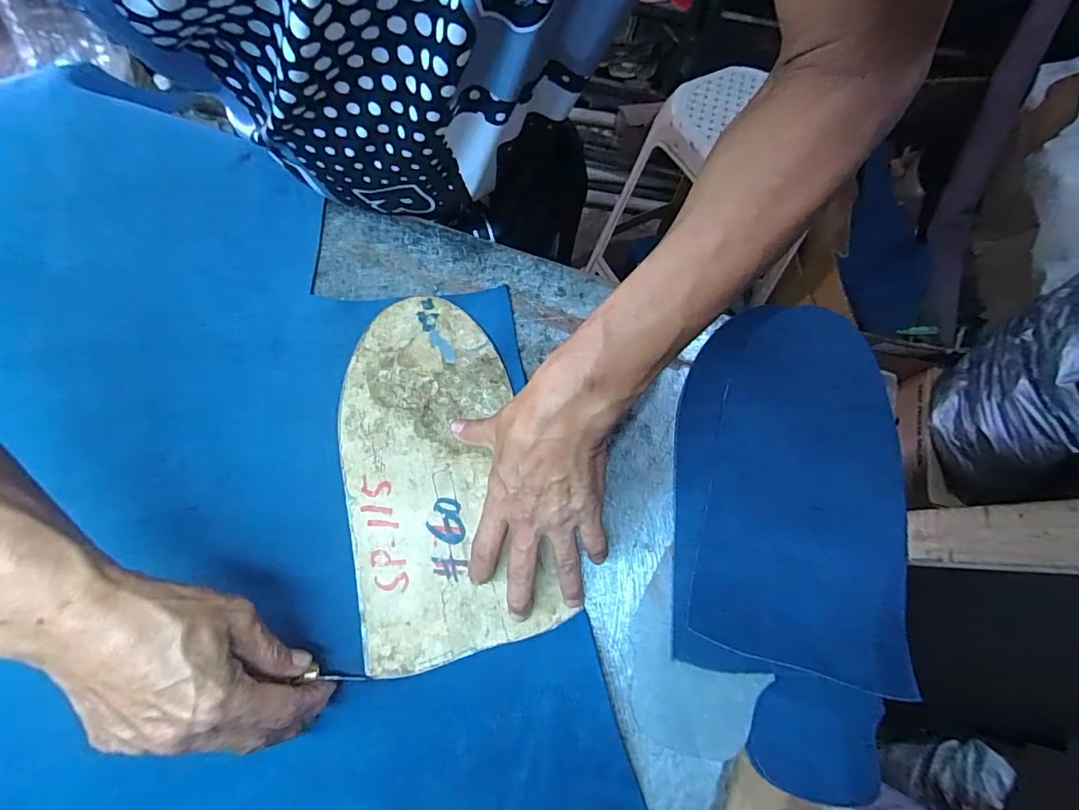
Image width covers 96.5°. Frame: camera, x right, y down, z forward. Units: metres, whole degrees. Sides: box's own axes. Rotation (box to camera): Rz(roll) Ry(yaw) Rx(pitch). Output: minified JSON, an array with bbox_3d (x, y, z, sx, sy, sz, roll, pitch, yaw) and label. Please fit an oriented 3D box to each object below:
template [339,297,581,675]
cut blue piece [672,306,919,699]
[{"bbox_3d":[-0.085,0.048,0.381,0.141,0.004,0.277,-15,75,-7],"label":"template"},{"bbox_3d":[0.192,0.057,0.378,0.162,0.025,0.276,6,74,0],"label":"cut blue piece"}]

